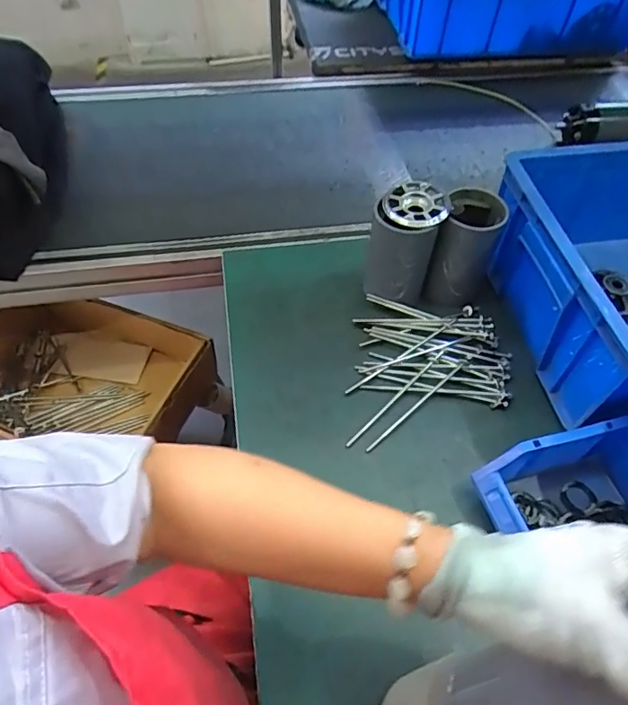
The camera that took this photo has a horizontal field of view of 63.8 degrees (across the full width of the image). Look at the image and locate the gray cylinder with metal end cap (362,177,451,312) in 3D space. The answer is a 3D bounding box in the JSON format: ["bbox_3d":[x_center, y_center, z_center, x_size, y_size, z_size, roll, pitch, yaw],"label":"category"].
[{"bbox_3d":[0.108,-0.123,0.605,0.072,0.140,0.076,20,56,13],"label":"gray cylinder with metal end cap"}]

